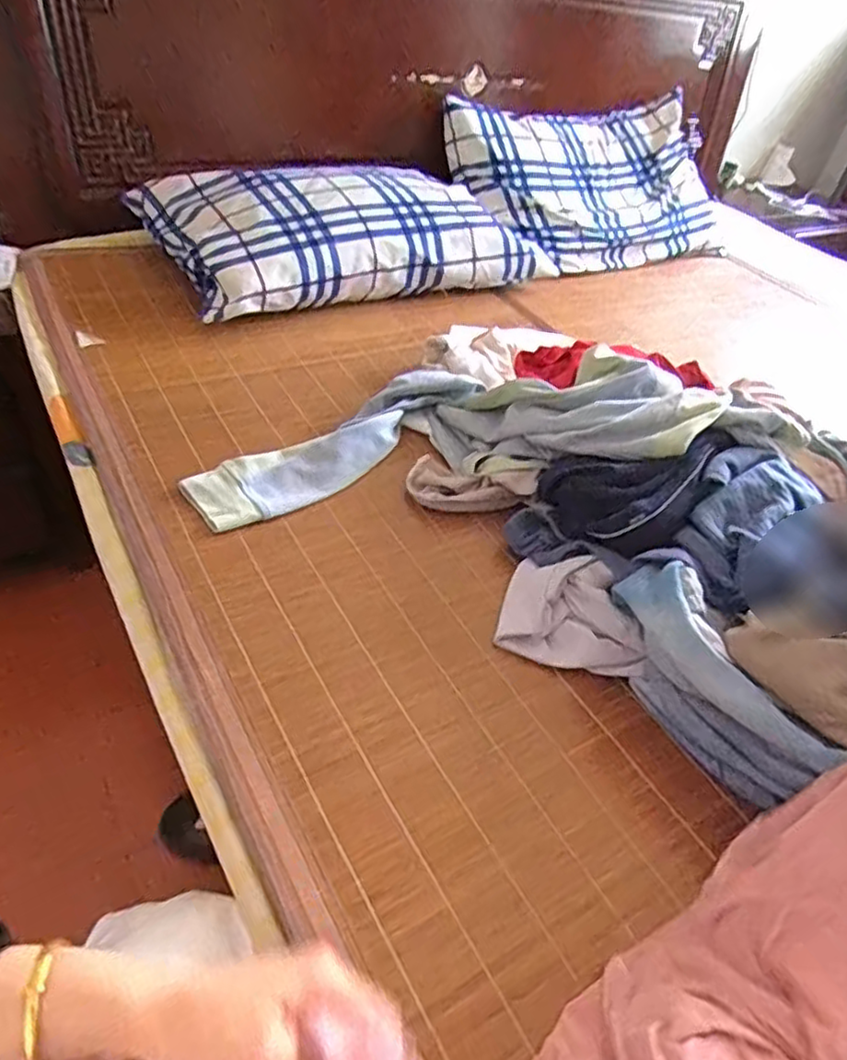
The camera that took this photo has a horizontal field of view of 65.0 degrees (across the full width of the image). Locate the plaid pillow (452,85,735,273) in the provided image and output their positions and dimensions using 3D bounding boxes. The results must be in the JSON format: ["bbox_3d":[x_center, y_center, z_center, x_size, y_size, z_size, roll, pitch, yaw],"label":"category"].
[{"bbox_3d":[0.405,-0.752,1.418,0.706,0.120,0.400,-22,86,-24],"label":"plaid pillow"}]

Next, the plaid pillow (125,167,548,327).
[{"bbox_3d":[-0.101,-0.498,1.123,0.628,0.143,0.281,-20,51,-29],"label":"plaid pillow"}]

